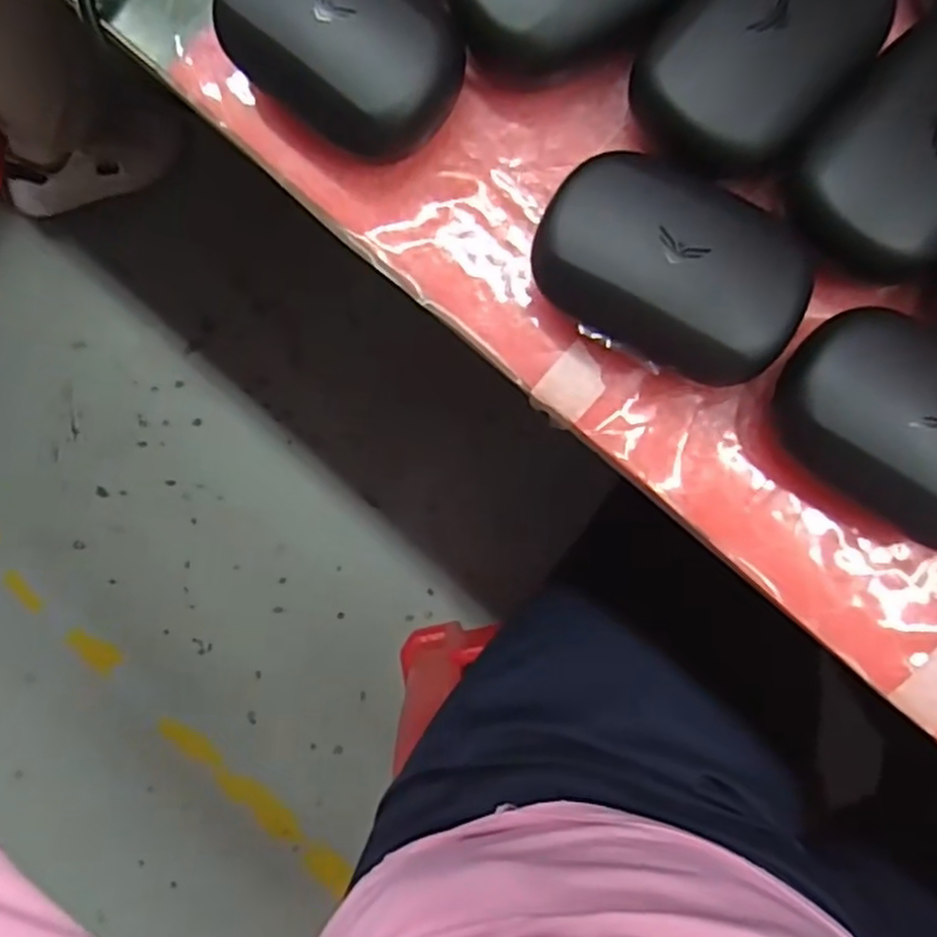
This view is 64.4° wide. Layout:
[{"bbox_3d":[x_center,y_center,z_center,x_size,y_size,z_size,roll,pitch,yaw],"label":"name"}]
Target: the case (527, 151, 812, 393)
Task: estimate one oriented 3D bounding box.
[{"bbox_3d":[0.066,-0.062,0.247,0.090,0.039,0.054,29,89,4],"label":"case"}]

